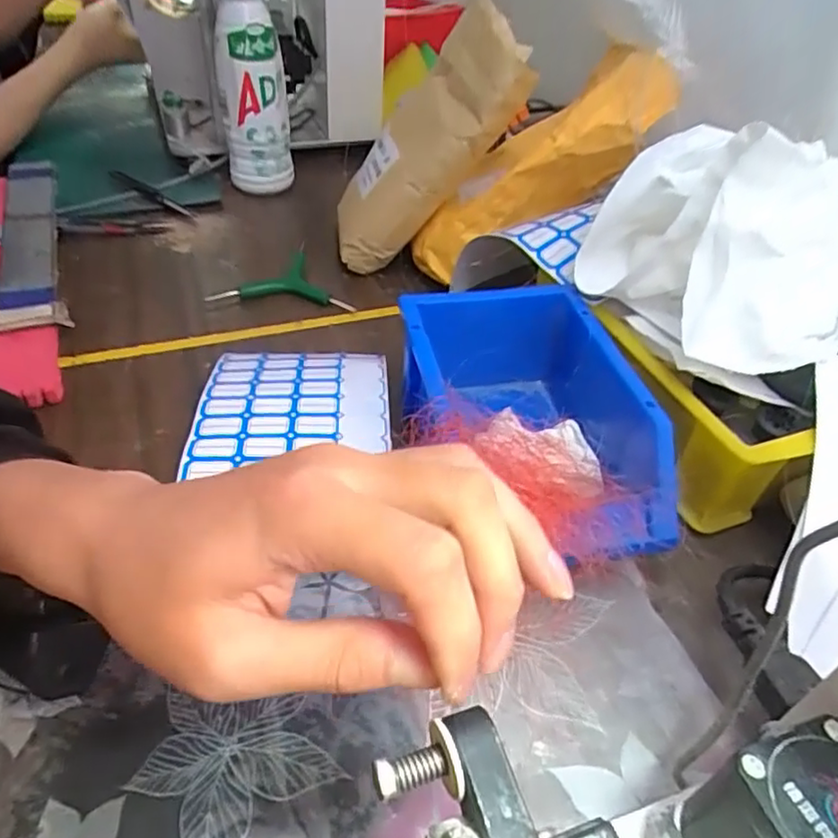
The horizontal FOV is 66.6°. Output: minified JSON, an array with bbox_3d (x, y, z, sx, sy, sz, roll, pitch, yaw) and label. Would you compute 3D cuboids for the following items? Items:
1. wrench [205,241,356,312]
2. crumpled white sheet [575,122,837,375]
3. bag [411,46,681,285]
[{"bbox_3d":[-0.123,-0.120,0.556,0.114,0.012,0.099,-7,43,-11],"label":"wrench"},{"bbox_3d":[0.196,-0.110,0.381,0.137,0.106,0.134,-16,47,-20],"label":"crumpled white sheet"},{"bbox_3d":[0.100,-0.194,0.525,0.237,0.089,0.045,-31,35,25],"label":"bag"}]

